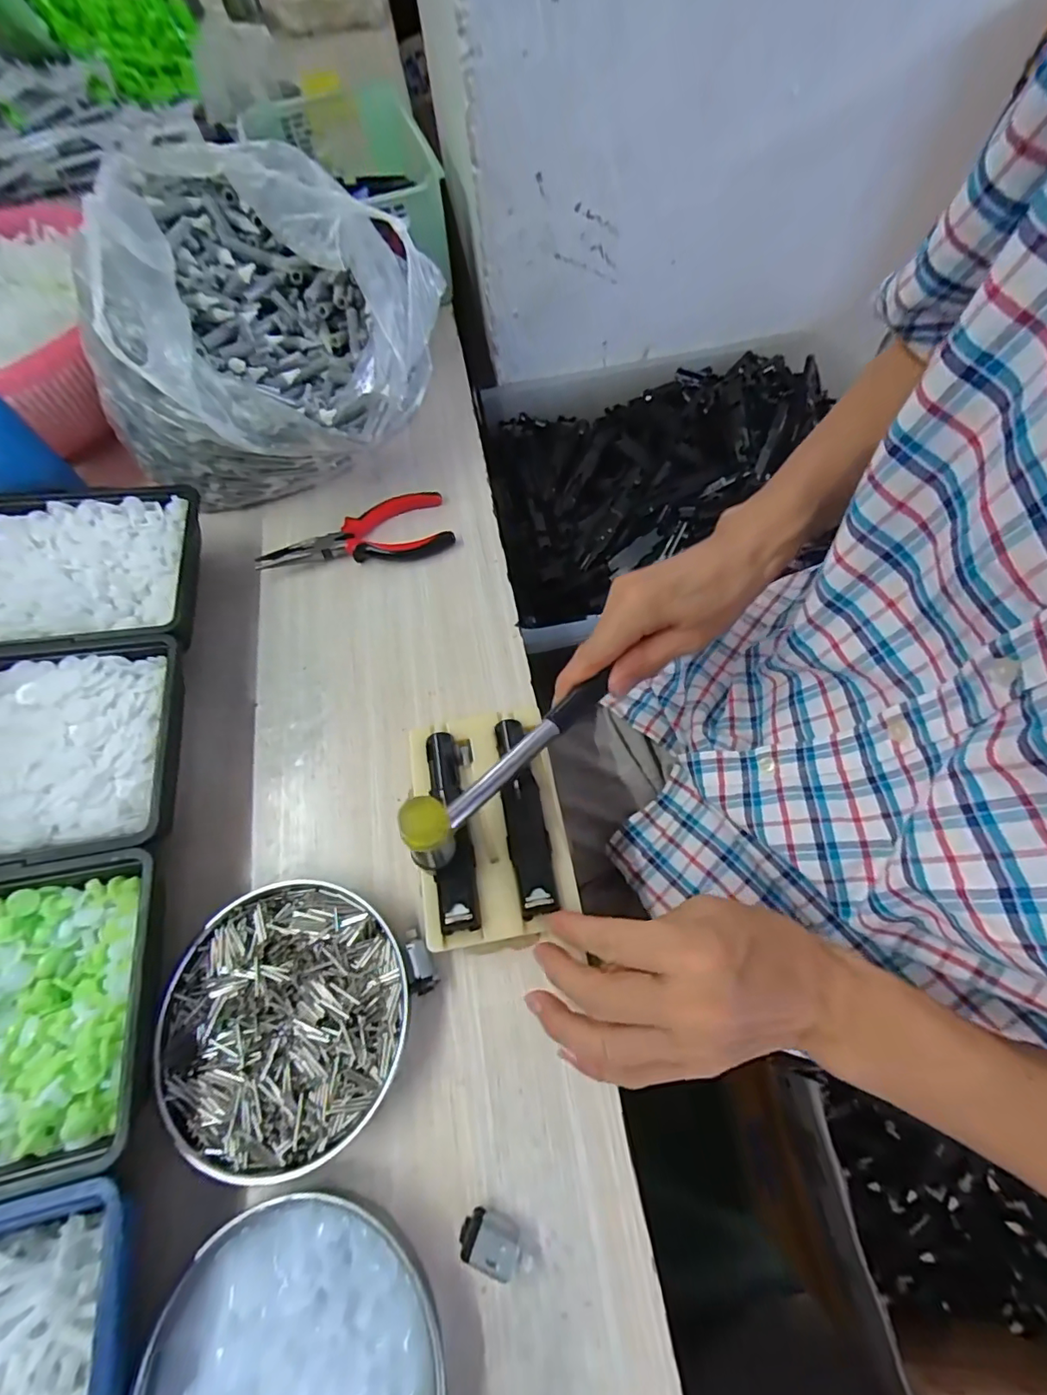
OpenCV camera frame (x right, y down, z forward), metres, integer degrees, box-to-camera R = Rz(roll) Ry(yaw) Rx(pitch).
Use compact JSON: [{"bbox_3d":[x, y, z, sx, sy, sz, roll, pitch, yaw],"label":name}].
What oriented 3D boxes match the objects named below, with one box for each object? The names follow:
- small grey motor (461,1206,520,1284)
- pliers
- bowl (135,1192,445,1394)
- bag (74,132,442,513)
[{"bbox_3d":[-0.015,0.257,0.251,0.028,0.017,0.018,18,66,12],"label":"small grey motor"},{"bbox_3d":[-0.141,-0.131,0.444,0.157,0.018,0.060,-17,63,-5],"label":"pliers"},{"bbox_3d":[-0.100,0.302,0.232,0.125,0.032,0.128,-1,63,3],"label":"bowl"},{"bbox_3d":[-0.204,-0.281,0.430,0.233,0.166,0.229,13,65,10],"label":"bag"}]

